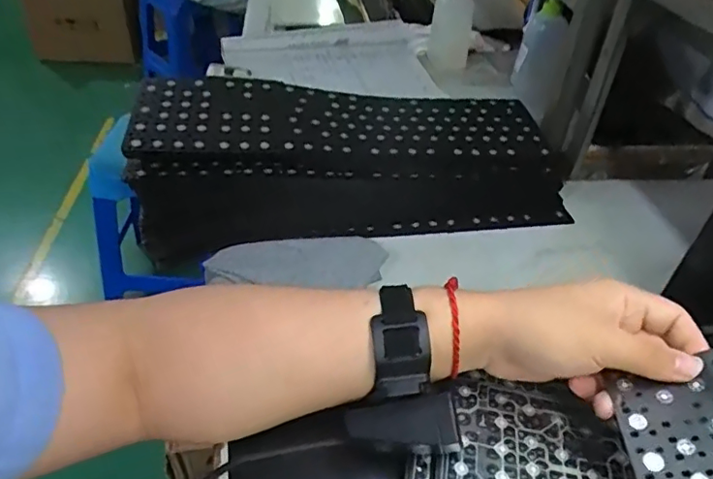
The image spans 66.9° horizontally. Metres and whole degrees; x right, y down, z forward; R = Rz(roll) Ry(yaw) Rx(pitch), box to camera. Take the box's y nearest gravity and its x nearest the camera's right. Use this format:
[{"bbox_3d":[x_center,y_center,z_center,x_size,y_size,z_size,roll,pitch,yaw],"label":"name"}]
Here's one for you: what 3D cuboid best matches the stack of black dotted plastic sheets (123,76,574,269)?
[{"bbox_3d":[-0.005,-0.096,0.572,0.440,0.054,0.212,-5,65,-11],"label":"stack of black dotted plastic sheets"}]

